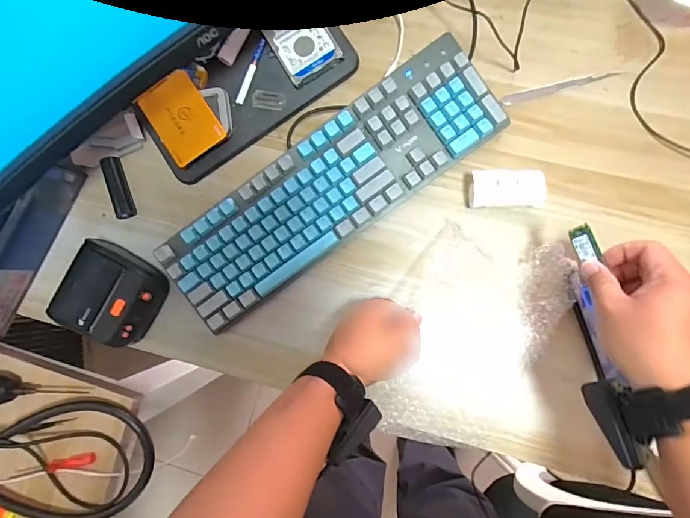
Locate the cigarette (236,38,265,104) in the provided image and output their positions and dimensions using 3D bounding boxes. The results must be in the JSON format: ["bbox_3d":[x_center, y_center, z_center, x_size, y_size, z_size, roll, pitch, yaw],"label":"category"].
[{"bbox_3d":[-0.118,-0.235,0.535,0.010,0.006,0.084,23,90,6],"label":"cigarette"}]

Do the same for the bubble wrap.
[{"bbox_3d":[0.152,0.098,0.496,0.168,0.030,0.253,16,89,6],"label":"bubble wrap"}]

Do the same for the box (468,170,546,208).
[{"bbox_3d":[0.188,-0.080,0.497,0.085,0.033,0.040,-1,87,6],"label":"box"}]

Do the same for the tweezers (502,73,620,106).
[{"bbox_3d":[0.255,-0.205,0.508,0.131,0.004,0.012,-13,86,5],"label":"tweezers"}]

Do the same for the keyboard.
[{"bbox_3d":[-0.018,-0.086,0.510,0.422,0.043,0.123,-35,85,3],"label":"keyboard"}]

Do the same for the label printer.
[{"bbox_3d":[-0.285,0.044,0.525,0.105,0.056,0.105,29,90,6],"label":"label printer"}]

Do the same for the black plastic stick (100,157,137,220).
[{"bbox_3d":[-0.294,-0.092,0.551,0.023,0.018,0.078,-18,86,5],"label":"black plastic stick"}]

